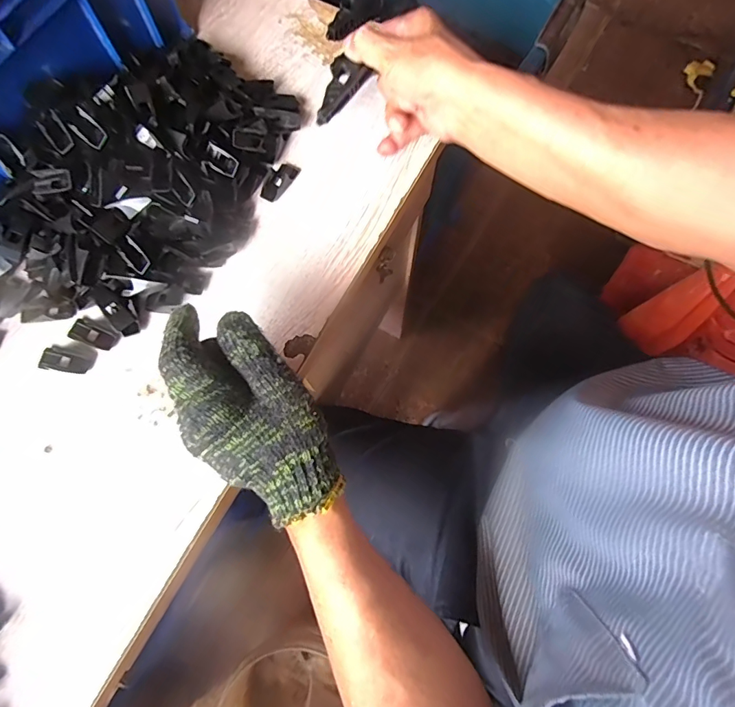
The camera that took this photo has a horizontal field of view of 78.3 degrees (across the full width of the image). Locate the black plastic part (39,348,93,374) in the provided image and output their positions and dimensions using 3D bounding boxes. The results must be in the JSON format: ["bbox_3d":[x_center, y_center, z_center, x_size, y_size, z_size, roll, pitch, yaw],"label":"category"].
[{"bbox_3d":[-0.247,0.008,0.368,0.040,0.006,0.016,14,74,5],"label":"black plastic part"}]

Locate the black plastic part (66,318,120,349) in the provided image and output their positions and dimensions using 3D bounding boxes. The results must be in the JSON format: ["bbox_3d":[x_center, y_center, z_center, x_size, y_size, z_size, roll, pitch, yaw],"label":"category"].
[{"bbox_3d":[-0.228,-0.016,0.373,0.040,0.005,0.019,25,75,8],"label":"black plastic part"}]

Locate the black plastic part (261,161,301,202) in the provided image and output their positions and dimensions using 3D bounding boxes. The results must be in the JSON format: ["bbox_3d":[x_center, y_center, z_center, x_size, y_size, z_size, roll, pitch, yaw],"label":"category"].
[{"bbox_3d":[-0.080,-0.158,0.416,0.018,0.006,0.046,25,75,8],"label":"black plastic part"}]

